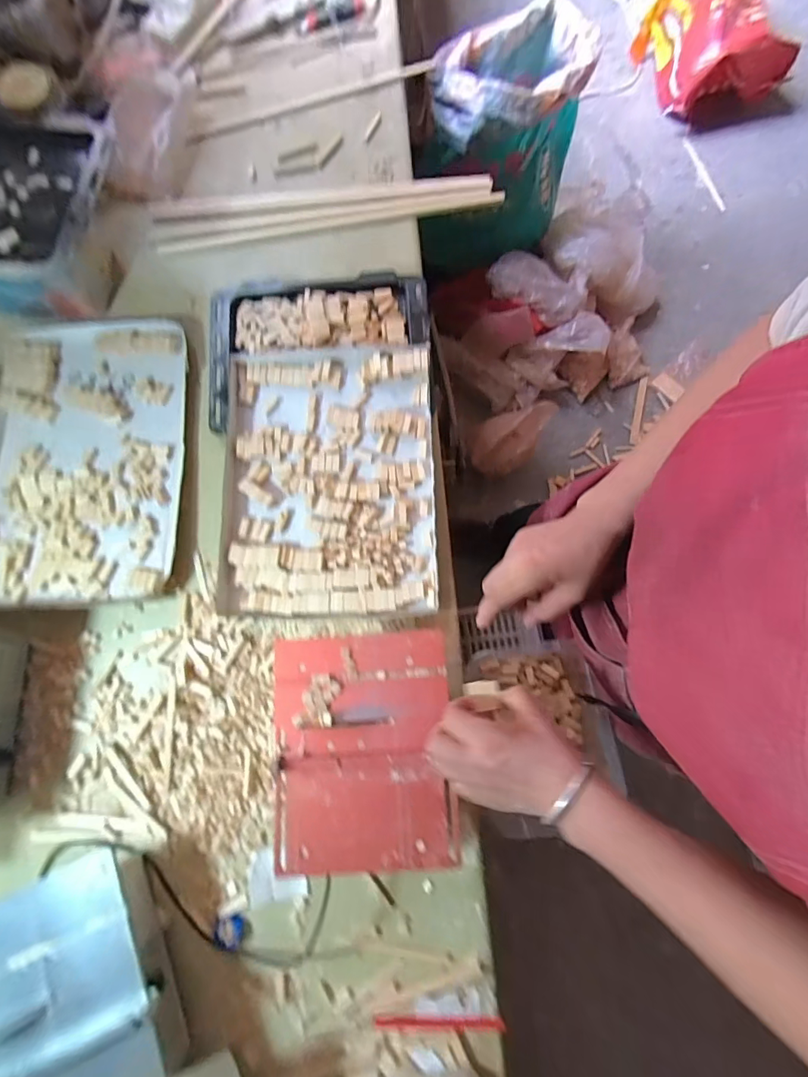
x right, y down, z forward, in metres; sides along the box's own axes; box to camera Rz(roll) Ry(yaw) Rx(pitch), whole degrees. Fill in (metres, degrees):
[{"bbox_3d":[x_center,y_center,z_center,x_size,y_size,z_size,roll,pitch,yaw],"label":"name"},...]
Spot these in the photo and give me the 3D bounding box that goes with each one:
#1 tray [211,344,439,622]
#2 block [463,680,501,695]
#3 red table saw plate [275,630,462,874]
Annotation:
[{"bbox_3d":[-0.111,-0.086,0.641,0.308,0.046,0.399,-2,80,2],"label":"tray"},{"bbox_3d":[0.081,0.156,0.462,0.037,0.007,0.012,-5,76,8],"label":"block"},{"bbox_3d":[-0.044,0.230,0.485,0.189,0.016,0.240,-5,77,1],"label":"red table saw plate"}]

